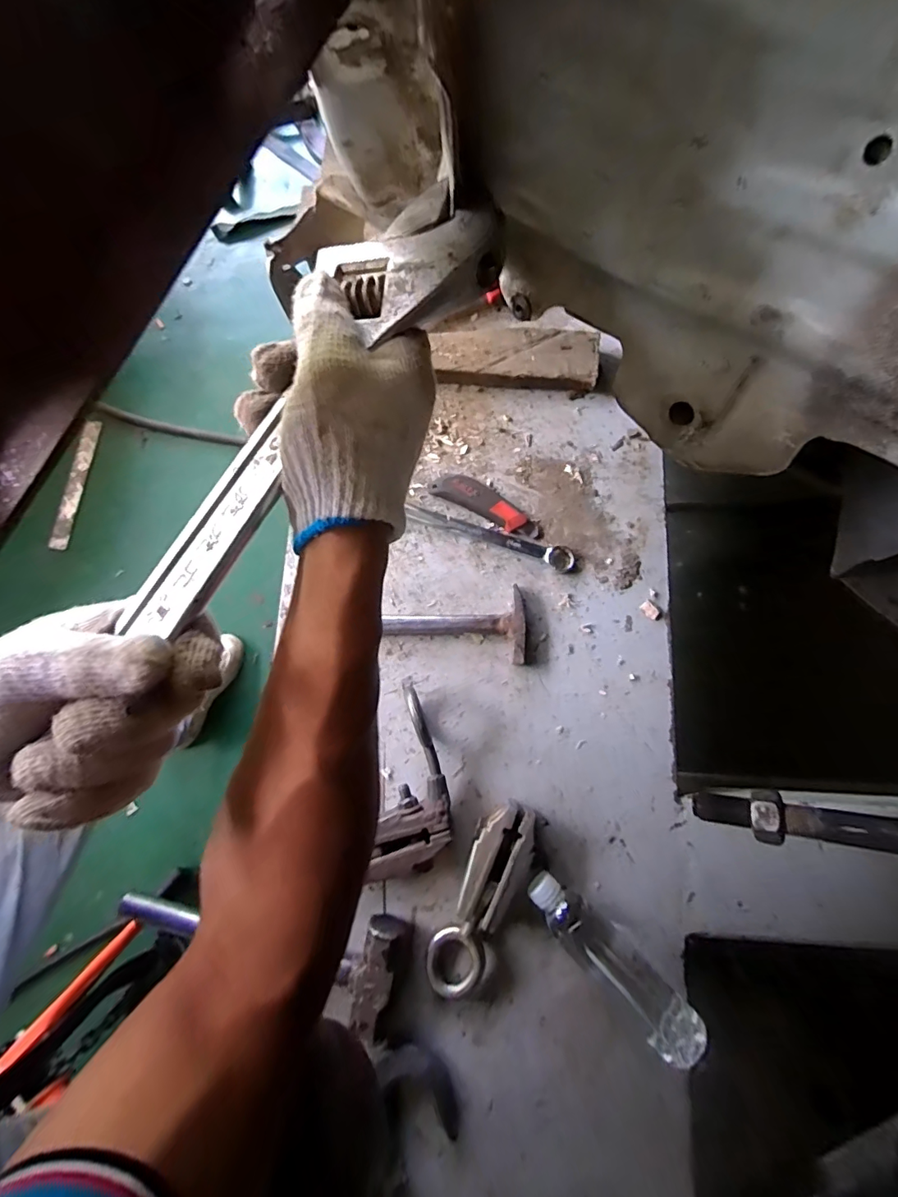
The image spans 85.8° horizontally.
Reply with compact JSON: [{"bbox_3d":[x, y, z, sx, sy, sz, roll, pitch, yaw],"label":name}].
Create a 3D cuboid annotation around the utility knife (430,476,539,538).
[{"bbox_3d":[0.049,-0.122,0.633,0.148,0.020,0.035,28,80,7],"label":"utility knife"}]

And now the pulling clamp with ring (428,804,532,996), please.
[{"bbox_3d":[0.034,0.326,0.527,0.065,0.048,0.209,21,79,5],"label":"pulling clamp with ring"}]

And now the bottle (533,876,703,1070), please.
[{"bbox_3d":[0.169,0.373,0.498,0.053,0.048,0.208,-42,80,-8],"label":"bottle"}]

